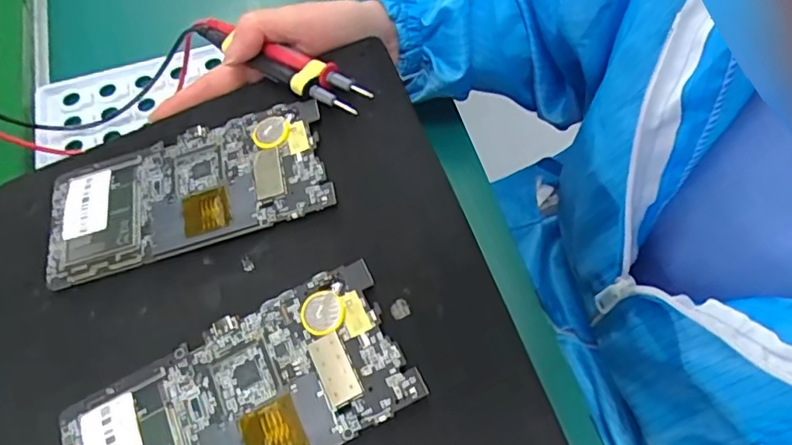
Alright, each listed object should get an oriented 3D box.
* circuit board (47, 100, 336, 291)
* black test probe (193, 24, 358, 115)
[{"bbox_3d":[-0.114,-0.018,0.314,0.154,0.005,0.072,-17,60,4],"label":"circuit board"},{"bbox_3d":[-0.072,-0.091,0.339,0.127,0.012,0.012,32,67,26],"label":"black test probe"}]

